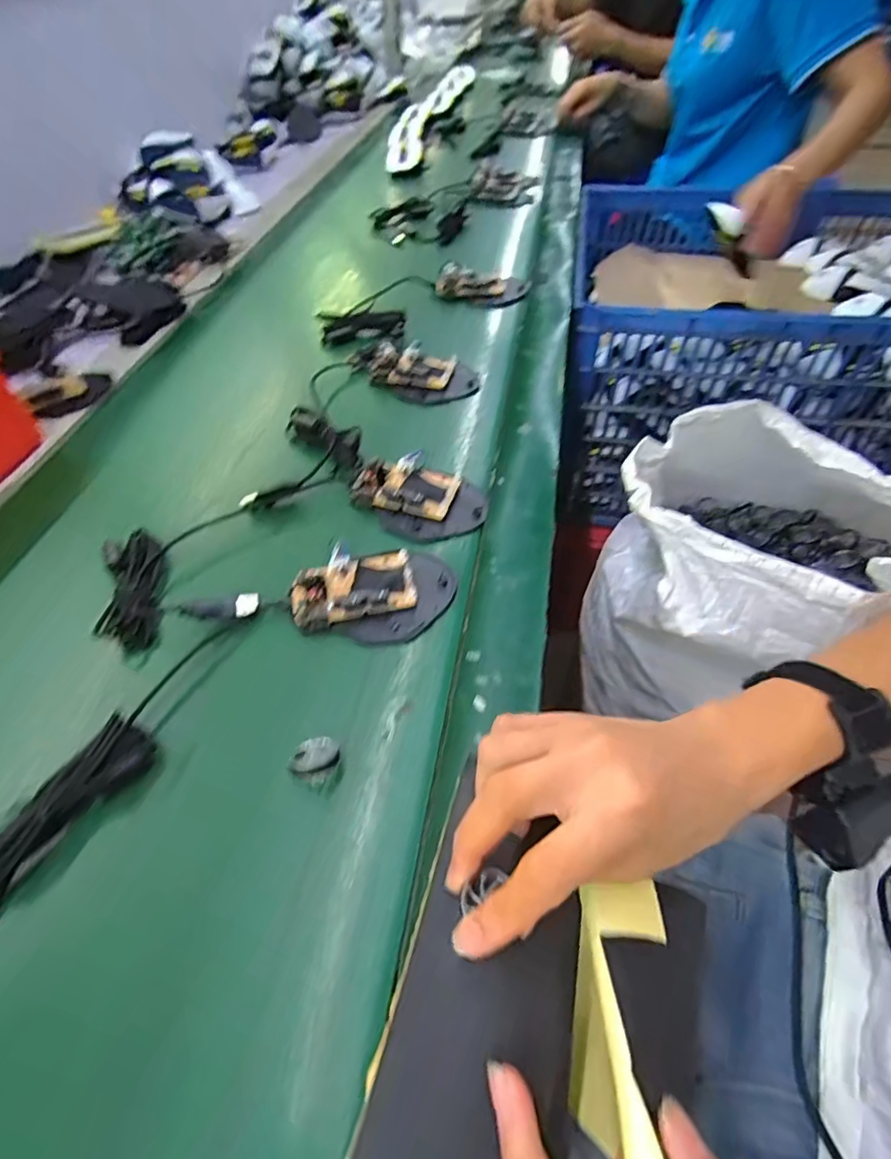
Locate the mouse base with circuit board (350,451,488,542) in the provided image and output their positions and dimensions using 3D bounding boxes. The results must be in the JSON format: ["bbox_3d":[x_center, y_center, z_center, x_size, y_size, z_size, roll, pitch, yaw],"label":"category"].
[{"bbox_3d":[-0.023,-0.067,0.414,0.105,0.020,0.071,15,52,16],"label":"mouse base with circuit board"}]

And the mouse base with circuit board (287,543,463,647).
[{"bbox_3d":[-0.048,0.007,0.354,0.105,0.019,0.068,-2,50,1],"label":"mouse base with circuit board"}]

